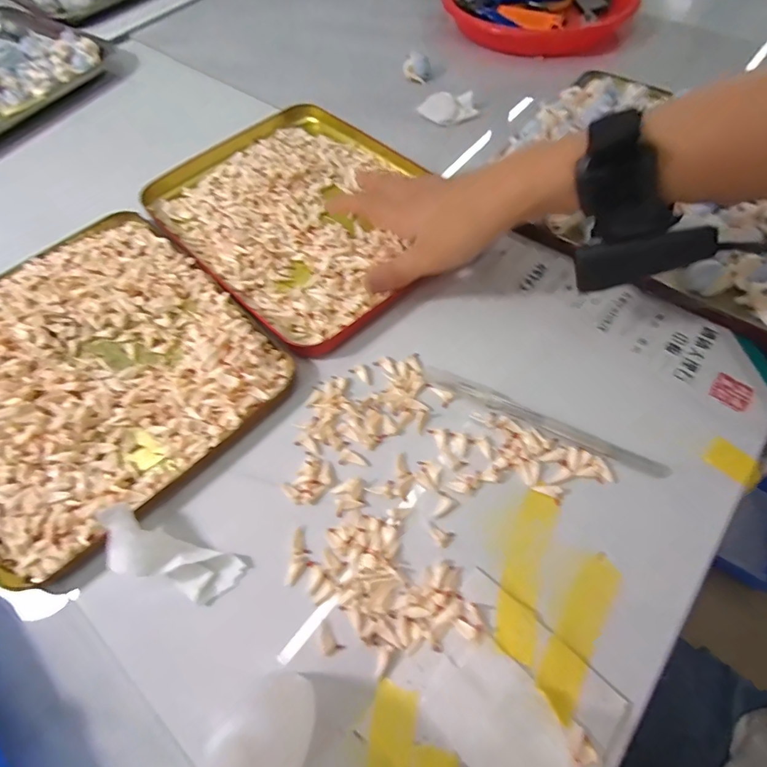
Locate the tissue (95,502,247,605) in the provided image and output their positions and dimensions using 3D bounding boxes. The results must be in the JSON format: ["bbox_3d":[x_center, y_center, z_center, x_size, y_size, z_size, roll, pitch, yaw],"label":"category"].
[{"bbox_3d":[-0.117,0.094,0.232,0.076,0.016,0.027,32,64,-14],"label":"tissue"}]

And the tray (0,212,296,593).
[{"bbox_3d":[-0.207,-0.019,0.301,0.239,0.020,0.199,41,70,20],"label":"tray"}]

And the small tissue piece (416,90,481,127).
[{"bbox_3d":[0.066,-0.278,0.431,0.053,0.009,0.038,-25,64,-11],"label":"small tissue piece"}]

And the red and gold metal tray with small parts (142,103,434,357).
[{"bbox_3d":[-0.069,-0.157,0.372,0.203,0.015,0.254,-40,68,-18],"label":"red and gold metal tray with small parts"}]

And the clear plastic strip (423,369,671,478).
[{"bbox_3d":[0.099,0.023,0.271,0.154,0.010,0.013,24,65,14],"label":"clear plastic strip"}]

